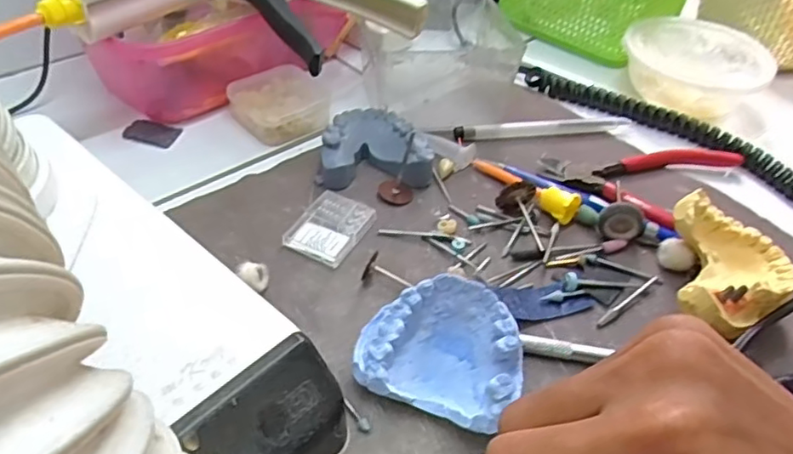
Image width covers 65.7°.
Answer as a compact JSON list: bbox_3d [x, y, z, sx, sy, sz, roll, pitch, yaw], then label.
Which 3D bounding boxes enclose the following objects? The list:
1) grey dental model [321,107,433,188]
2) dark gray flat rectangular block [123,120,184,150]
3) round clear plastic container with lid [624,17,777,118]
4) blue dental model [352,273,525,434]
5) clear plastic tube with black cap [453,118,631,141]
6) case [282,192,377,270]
[{"bbox_3d":[-0.012,-0.048,0.377,0.065,0.024,0.053,-1,44,-5],"label":"grey dental model"},{"bbox_3d":[-0.157,-0.061,0.395,0.032,0.004,0.023,10,44,6],"label":"dark gray flat rectangular block"},{"bbox_3d":[0.221,-0.119,0.462,0.097,0.038,0.101,2,44,-2],"label":"round clear plastic container with lid"},{"bbox_3d":[0.021,0.053,0.265,0.071,0.035,0.055,18,46,13],"label":"blue dental model"},{"bbox_3d":[0.100,-0.069,0.421,0.123,0.007,0.009,-6,45,-10],"label":"clear plastic tube with black cap"},{"bbox_3d":[-0.036,0.000,0.337,0.036,0.007,0.048,24,47,19],"label":"case"}]

